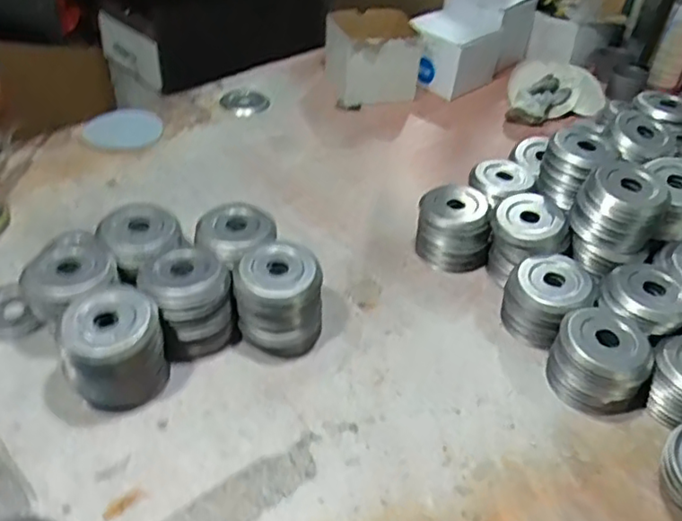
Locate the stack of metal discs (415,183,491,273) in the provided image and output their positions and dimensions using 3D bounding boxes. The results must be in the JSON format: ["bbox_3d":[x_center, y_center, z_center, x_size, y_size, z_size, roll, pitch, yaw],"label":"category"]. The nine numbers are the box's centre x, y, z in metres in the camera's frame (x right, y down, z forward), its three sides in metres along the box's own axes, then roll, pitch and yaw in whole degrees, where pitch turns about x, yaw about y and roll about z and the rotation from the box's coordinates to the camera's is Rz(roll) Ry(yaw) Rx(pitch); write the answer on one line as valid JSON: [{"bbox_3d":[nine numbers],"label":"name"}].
[{"bbox_3d":[0.135,-0.039,0.766,0.085,0.071,0.083,5,39,2],"label":"stack of metal discs"}]

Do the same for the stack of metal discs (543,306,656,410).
[{"bbox_3d":[0.254,0.096,0.617,0.089,0.066,0.086,29,45,28],"label":"stack of metal discs"}]

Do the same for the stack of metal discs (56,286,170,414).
[{"bbox_3d":[-0.206,0.082,0.577,0.087,0.091,0.077,-12,41,-18],"label":"stack of metal discs"}]

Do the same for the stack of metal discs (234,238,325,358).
[{"bbox_3d":[-0.061,0.039,0.639,0.082,0.089,0.072,1,39,-3],"label":"stack of metal discs"}]

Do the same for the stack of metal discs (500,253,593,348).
[{"bbox_3d":[0.220,0.042,0.676,0.085,0.065,0.083,21,42,20],"label":"stack of metal discs"}]

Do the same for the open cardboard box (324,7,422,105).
[{"bbox_3d":[0.055,-0.366,1.136,0.165,0.126,0.159,1,39,-3],"label":"open cardboard box"}]

